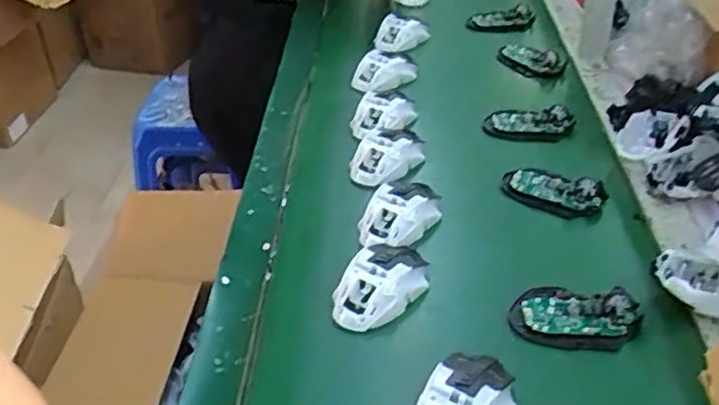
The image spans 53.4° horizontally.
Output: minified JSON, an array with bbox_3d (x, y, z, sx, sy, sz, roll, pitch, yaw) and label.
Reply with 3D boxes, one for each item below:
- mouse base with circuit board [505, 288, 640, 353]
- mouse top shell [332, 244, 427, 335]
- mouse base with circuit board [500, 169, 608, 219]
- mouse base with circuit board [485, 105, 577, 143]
[{"bbox_3d":[0.198,0.103,0.654,0.112,0.027,0.061,8,37,14],"label":"mouse base with circuit board"},{"bbox_3d":[0.021,0.077,0.689,0.066,0.036,0.114,22,42,29],"label":"mouse top shell"},{"bbox_3d":[0.220,-0.015,0.819,0.112,0.021,0.062,23,43,30],"label":"mouse base with circuit board"},{"bbox_3d":[0.224,-0.105,0.943,0.115,0.025,0.058,-1,36,1],"label":"mouse base with circuit board"}]

